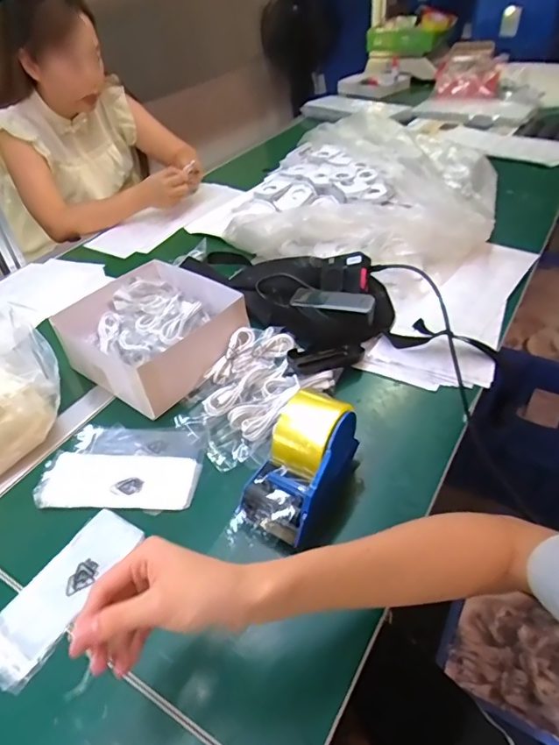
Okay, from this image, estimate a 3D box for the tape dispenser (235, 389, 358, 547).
[{"bbox_3d":[0.024,0.099,0.522,0.081,0.097,0.148,20,48,24],"label":"tape dispenser"}]

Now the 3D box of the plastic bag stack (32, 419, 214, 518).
[{"bbox_3d":[-0.188,0.112,0.601,0.187,0.014,0.130,0,42,7],"label":"plastic bag stack"}]

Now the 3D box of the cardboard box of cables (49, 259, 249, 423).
[{"bbox_3d":[-0.195,-0.071,0.730,0.241,0.081,0.210,24,50,30],"label":"cardboard box of cables"}]

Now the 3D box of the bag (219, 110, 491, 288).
[{"bbox_3d":[0.200,-0.416,1.063,0.495,0.092,0.622,10,44,18],"label":"bag"}]

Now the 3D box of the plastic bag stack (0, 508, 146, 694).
[{"bbox_3d":[-0.217,0.217,0.488,0.070,0.011,0.172,18,47,25],"label":"plastic bag stack"}]

